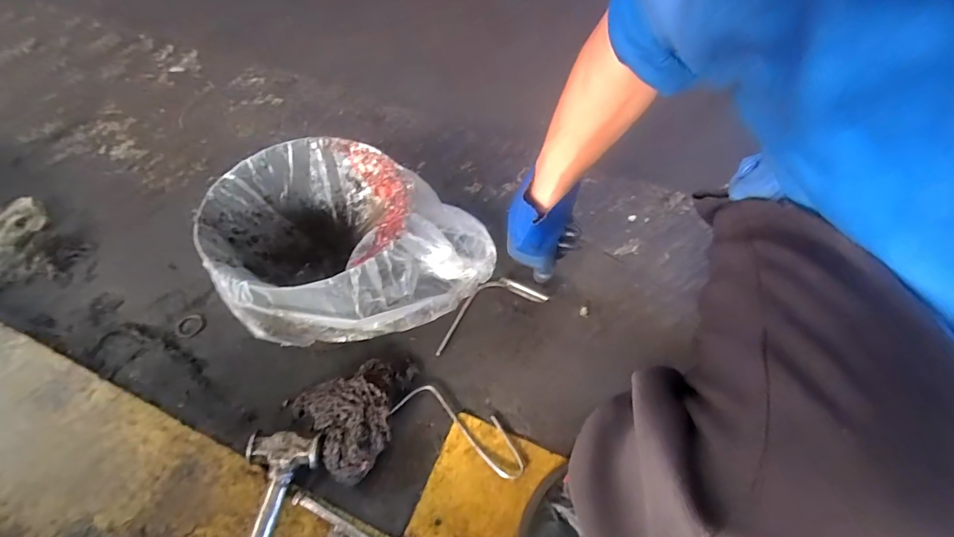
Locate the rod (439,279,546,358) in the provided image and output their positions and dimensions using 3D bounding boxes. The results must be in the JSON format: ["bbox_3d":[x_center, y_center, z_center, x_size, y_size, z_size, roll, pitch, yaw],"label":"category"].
[{"bbox_3d":[0.010,0.064,0.749,0.202,0.026,0.080,-22,58,-17],"label":"rod"}]

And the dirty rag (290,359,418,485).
[{"bbox_3d":[-0.159,0.194,0.638,0.172,0.047,0.154,-33,62,-24],"label":"dirty rag"}]

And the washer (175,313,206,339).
[{"bbox_3d":[-0.469,0.094,0.724,0.046,0.004,0.041,-13,55,-12],"label":"washer"}]

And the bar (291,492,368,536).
[{"bbox_3d":[-0.168,0.327,0.562,0.158,0.018,0.015,22,56,13],"label":"bar"}]

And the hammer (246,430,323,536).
[{"bbox_3d":[-0.260,0.317,0.550,0.096,0.044,0.212,3,54,-1],"label":"hammer"}]

